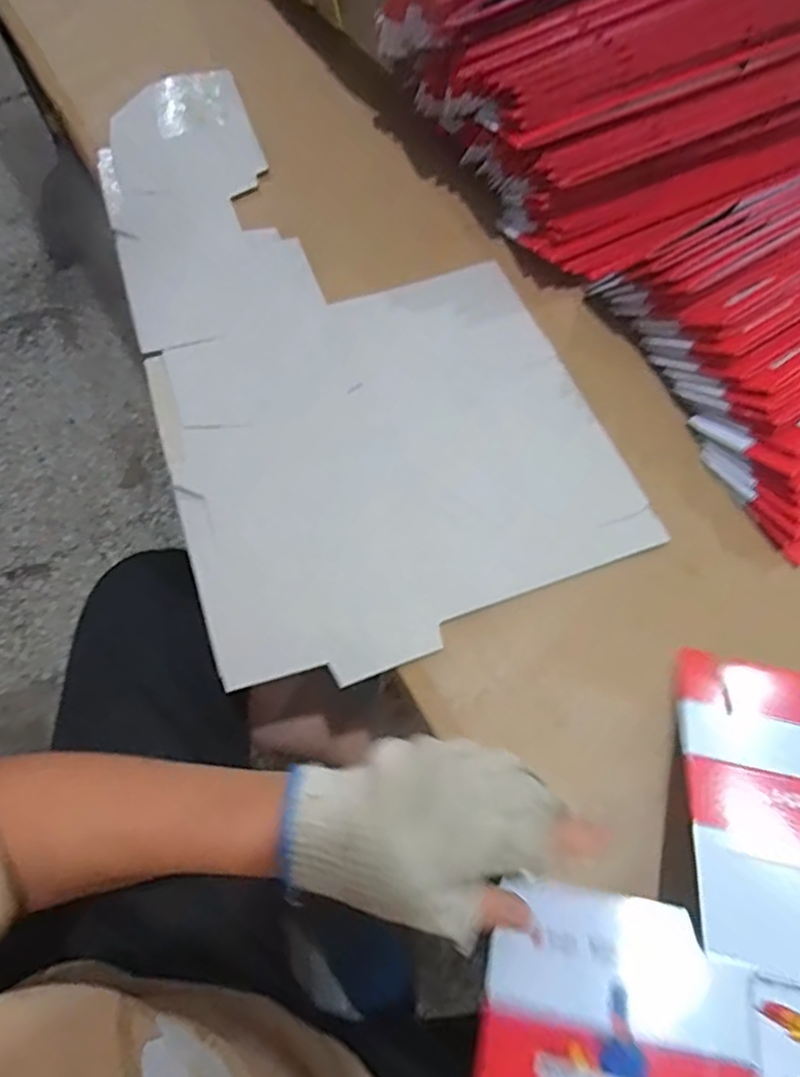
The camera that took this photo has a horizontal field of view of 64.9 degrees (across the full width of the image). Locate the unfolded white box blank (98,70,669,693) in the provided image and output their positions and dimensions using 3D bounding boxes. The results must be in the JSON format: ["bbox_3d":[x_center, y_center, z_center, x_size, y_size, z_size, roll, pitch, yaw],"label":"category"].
[{"bbox_3d":[-0.083,-0.250,0.639,0.365,0.014,0.755,-20,67,-5],"label":"unfolded white box blank"}]

